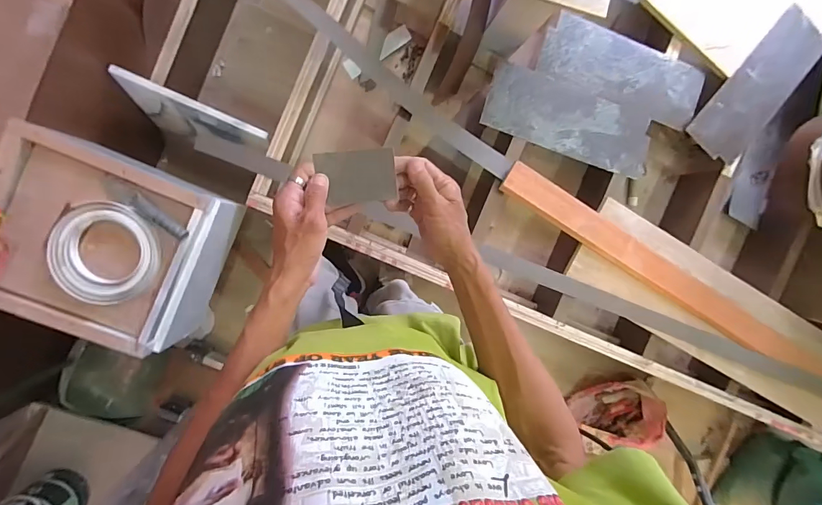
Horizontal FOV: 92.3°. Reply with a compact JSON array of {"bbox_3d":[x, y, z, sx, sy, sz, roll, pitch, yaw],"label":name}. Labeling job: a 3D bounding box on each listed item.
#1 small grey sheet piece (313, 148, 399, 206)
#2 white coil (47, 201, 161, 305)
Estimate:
[{"bbox_3d":[-0.060,-0.084,0.443,0.084,0.004,0.058,-7,110,-6],"label":"small grey sheet piece"},{"bbox_3d":[-0.602,0.003,0.777,0.192,0.037,0.197,0,94,-7],"label":"white coil"}]

